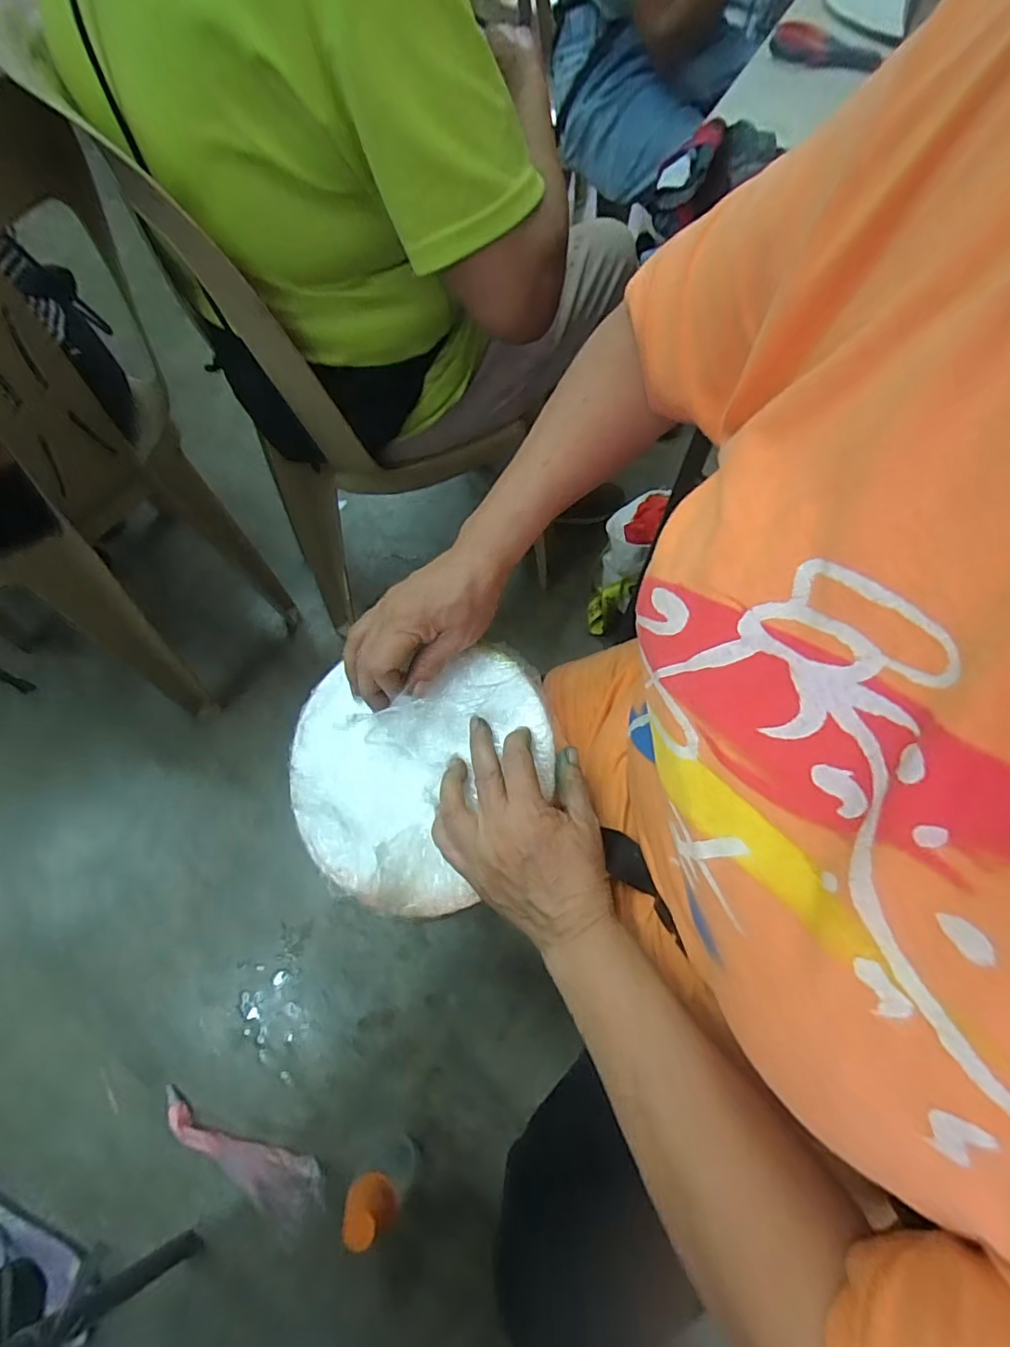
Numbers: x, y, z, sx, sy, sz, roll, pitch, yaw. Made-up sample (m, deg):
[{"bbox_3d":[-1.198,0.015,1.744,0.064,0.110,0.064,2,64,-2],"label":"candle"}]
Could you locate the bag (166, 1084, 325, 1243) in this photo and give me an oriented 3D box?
[{"bbox_3d":[-0.352,0.635,0.719,0.250,0.033,0.083,18,64,7],"label":"bag"}]

